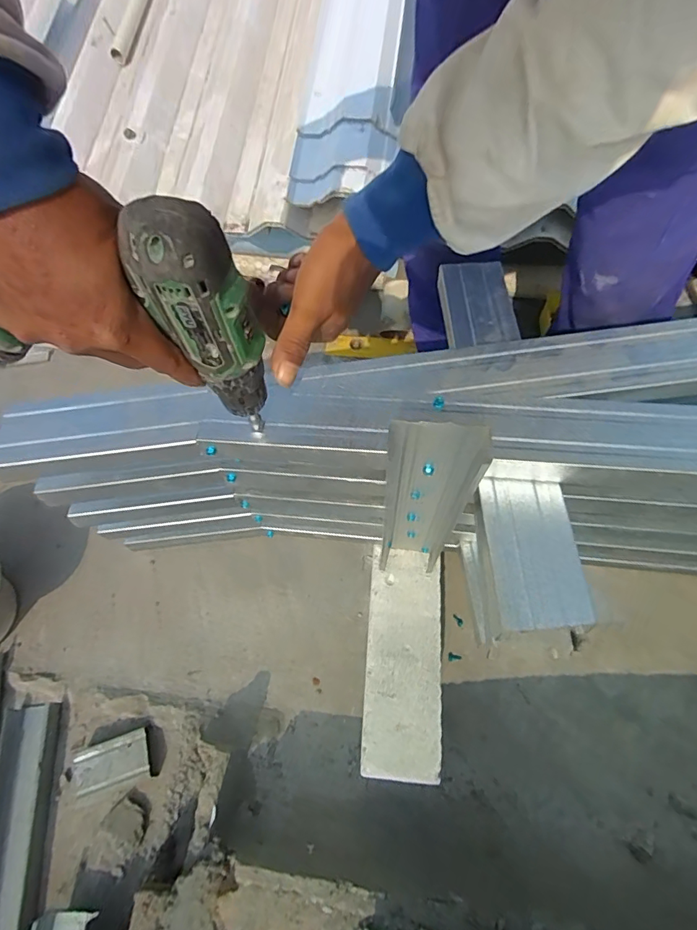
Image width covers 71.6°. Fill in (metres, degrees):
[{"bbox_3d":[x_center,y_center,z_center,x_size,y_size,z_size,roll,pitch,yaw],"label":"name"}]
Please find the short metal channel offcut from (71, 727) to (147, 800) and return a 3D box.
[{"bbox_3d":[-0.378,0.474,0.768,0.123,0.032,0.069,-16,63,-5],"label":"short metal channel offcut"}]

